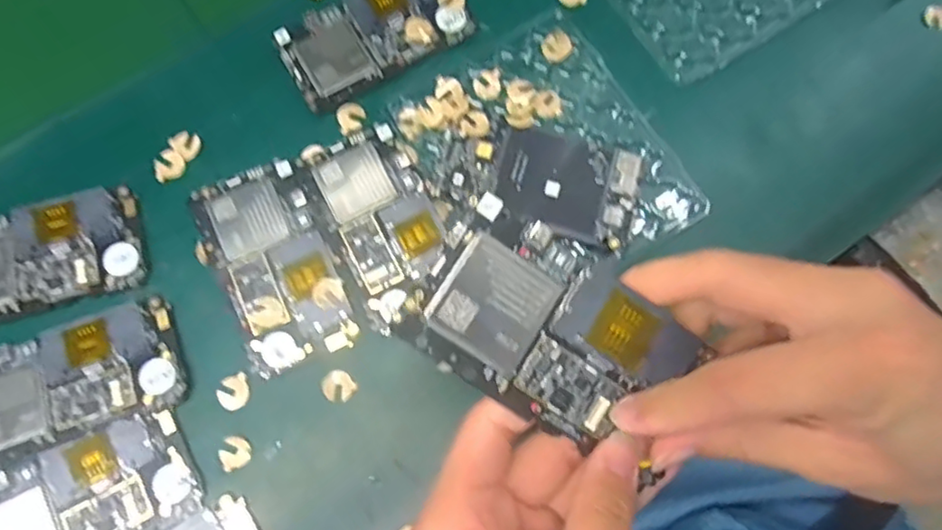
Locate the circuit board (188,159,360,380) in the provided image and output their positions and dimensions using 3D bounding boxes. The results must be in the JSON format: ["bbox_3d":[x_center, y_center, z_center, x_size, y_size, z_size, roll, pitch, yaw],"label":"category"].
[{"bbox_3d":[-0.119,-0.001,0.380,0.064,0.006,0.123,-23,76,-7],"label":"circuit board"}]

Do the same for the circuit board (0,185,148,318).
[{"bbox_3d":[-0.263,-0.005,0.379,0.125,0.006,0.065,-14,75,-5],"label":"circuit board"}]

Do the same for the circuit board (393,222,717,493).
[{"bbox_3d":[0.036,0.027,0.251,0.113,0.006,0.068,33,83,-7],"label":"circuit board"}]

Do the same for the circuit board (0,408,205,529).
[{"bbox_3d":[-0.217,0.130,0.347,0.124,0.009,0.062,-24,76,-8],"label":"circuit board"}]

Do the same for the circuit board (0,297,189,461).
[{"bbox_3d":[-0.231,0.065,0.360,0.124,0.005,0.064,-18,75,-6],"label":"circuit board"}]

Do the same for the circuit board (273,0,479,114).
[{"bbox_3d":[-0.065,-0.158,0.422,0.123,0.007,0.068,-30,77,-9],"label":"circuit board"}]

